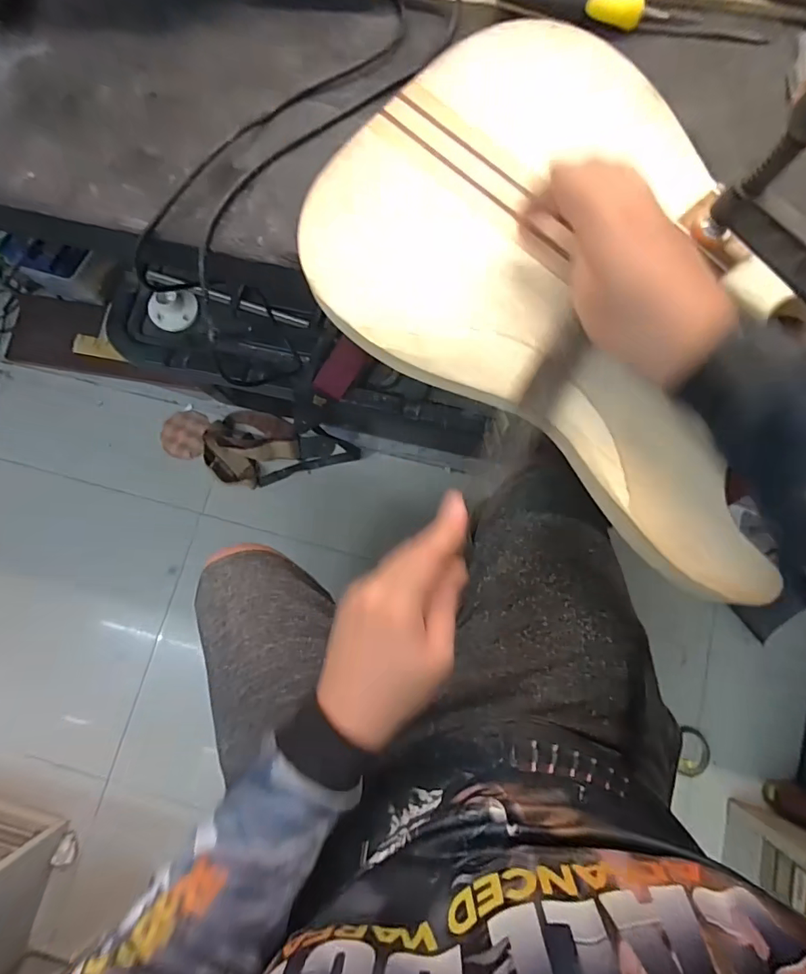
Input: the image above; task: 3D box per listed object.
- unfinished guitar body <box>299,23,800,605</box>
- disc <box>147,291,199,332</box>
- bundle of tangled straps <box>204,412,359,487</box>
[{"bbox_3d":[0.139,-0.162,0.354,0.428,0.032,0.283,39,82,8],"label":"unfinished guitar body"},{"bbox_3d":[-0.397,-0.303,0.817,0.079,0.016,0.063,-6,110,-9],"label":"disc"},{"bbox_3d":[-0.295,-0.076,1.128,0.358,0.048,0.178,12,80,4],"label":"bundle of tangled straps"}]

